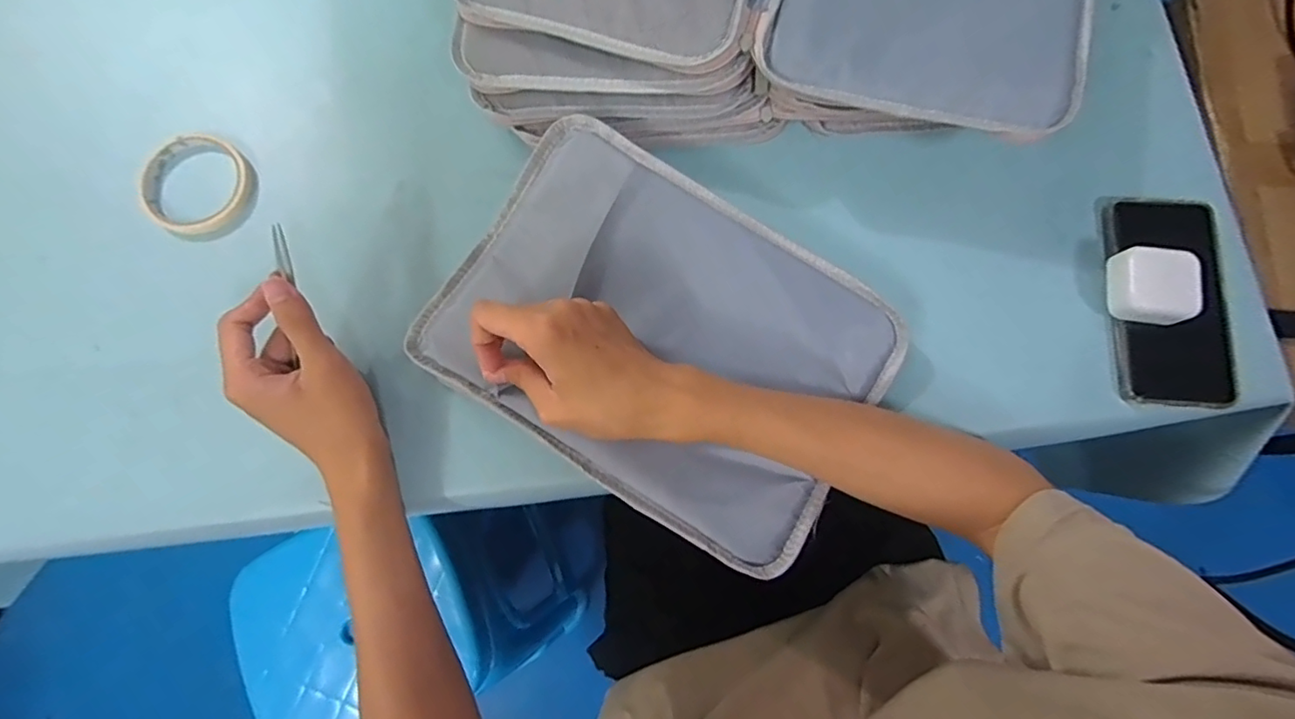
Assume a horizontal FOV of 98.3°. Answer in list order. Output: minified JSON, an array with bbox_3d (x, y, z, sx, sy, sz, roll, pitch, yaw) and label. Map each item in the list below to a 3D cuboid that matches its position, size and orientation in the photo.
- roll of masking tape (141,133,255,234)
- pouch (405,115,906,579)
[{"bbox_3d":[-0.376,-0.147,0.469,0.087,0.012,0.086,0,79,1],"label":"roll of masking tape"},{"bbox_3d":[0.013,-0.016,0.409,0.309,0.025,0.219,33,81,7],"label":"pouch"}]

